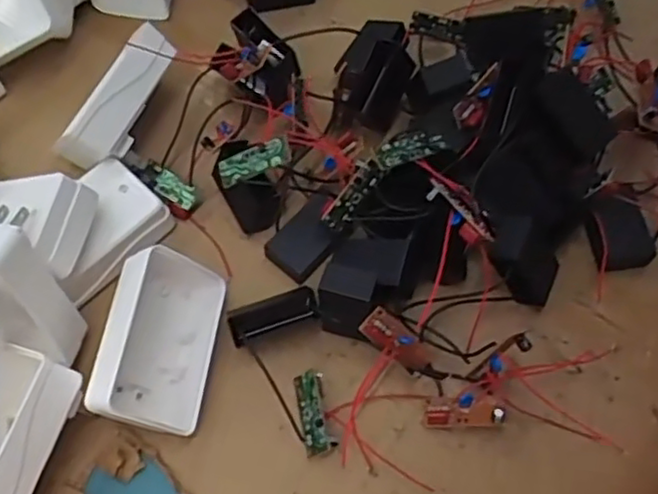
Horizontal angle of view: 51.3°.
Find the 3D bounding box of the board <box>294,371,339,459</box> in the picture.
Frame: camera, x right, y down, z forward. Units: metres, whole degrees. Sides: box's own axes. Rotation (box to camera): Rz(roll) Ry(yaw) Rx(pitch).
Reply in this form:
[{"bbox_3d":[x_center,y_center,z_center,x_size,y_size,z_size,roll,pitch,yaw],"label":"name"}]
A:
[{"bbox_3d":[-0.008,0.089,0.369,0.016,0.014,0.046,-11,66,-5],"label":"board"}]

